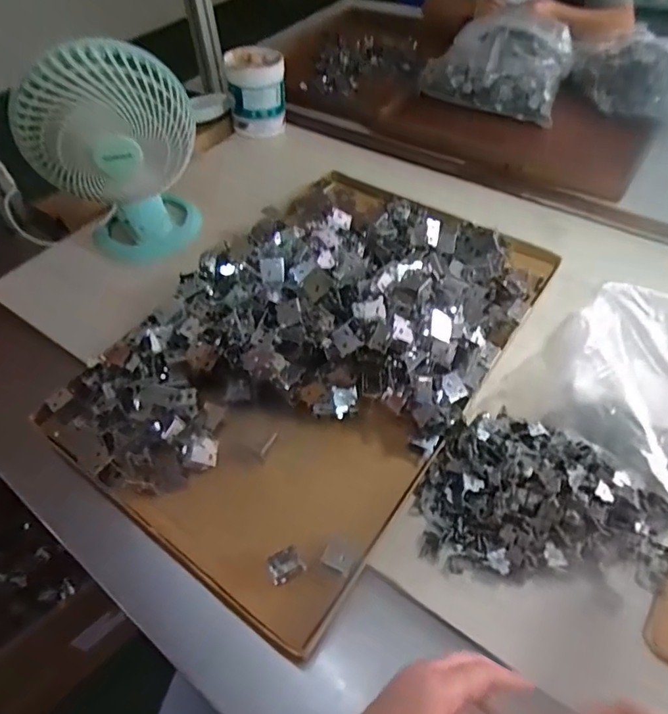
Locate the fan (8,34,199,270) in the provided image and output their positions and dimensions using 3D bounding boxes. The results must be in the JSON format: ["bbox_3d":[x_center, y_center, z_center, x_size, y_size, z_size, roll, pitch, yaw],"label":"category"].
[{"bbox_3d":[-0.322,-0.296,0.781,0.224,0.360,0.185,-15,53,-9],"label":"fan"}]

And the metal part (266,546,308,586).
[{"bbox_3d":[-0.047,0.208,0.493,0.033,0.025,0.026,-21,54,-13],"label":"metal part"}]

